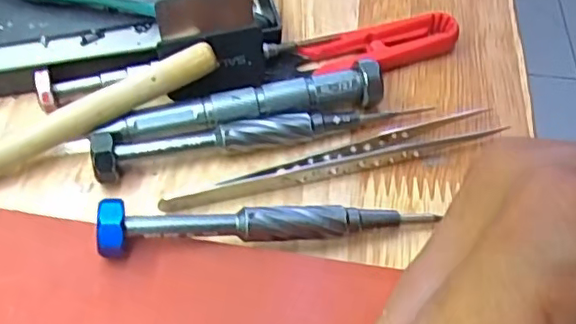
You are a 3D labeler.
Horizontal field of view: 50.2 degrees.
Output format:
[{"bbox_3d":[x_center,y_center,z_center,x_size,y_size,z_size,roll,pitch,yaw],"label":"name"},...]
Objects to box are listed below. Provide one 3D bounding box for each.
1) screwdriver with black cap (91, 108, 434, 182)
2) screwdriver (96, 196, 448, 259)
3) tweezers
[{"bbox_3d":[-0.008,-0.014,0.224,0.124,0.014,0.015,-12,56,-13],"label":"screwdriver with black cap"},{"bbox_3d":[-0.004,0.021,0.195,0.106,0.021,0.014,-4,54,-7],"label":"screwdriver"},{"bbox_3d":[0.019,-0.001,0.224,0.129,0.006,0.012,-15,56,-15],"label":"tweezers"}]

